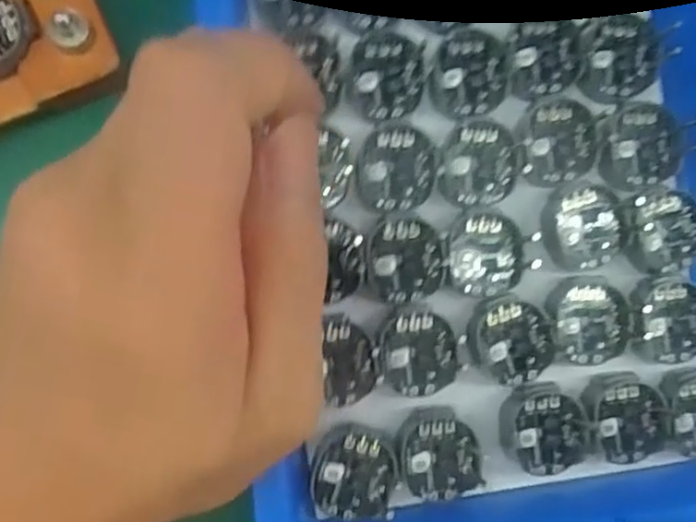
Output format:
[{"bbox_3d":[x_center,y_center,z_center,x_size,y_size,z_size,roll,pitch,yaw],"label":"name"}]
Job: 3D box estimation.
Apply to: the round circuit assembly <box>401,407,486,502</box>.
[{"bbox_3d":[0.029,0.059,0.217,0.024,0.004,0.027,-2,83,-5],"label":"round circuit assembly"}]

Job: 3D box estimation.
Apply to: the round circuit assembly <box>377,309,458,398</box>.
[{"bbox_3d":[0.022,0.028,0.218,0.024,0.004,0.026,1,83,-5],"label":"round circuit assembly"}]

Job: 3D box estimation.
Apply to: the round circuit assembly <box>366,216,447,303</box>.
[{"bbox_3d":[0.018,-0.001,0.220,0.024,0.004,0.026,1,83,-5],"label":"round circuit assembly"}]

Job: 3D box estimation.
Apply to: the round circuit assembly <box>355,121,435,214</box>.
[{"bbox_3d":[0.015,-0.029,0.221,0.024,0.004,0.028,6,83,-4],"label":"round circuit assembly"}]

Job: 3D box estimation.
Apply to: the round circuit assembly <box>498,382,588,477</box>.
[{"bbox_3d":[0.062,0.054,0.226,0.026,0.009,0.026,1,83,-5],"label":"round circuit assembly"}]

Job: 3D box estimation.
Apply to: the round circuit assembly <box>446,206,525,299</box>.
[{"bbox_3d":[0.043,-0.003,0.223,0.024,0.004,0.028,1,83,-5],"label":"round circuit assembly"}]

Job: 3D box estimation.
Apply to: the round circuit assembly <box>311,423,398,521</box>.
[{"bbox_3d":[0.002,0.064,0.212,0.025,0.004,0.028,11,82,-4],"label":"round circuit assembly"}]

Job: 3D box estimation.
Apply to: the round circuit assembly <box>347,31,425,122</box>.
[{"bbox_3d":[0.012,-0.059,0.224,0.023,0.004,0.028,7,83,-4],"label":"round circuit assembly"}]

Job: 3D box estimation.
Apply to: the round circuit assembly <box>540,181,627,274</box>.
[{"bbox_3d":[0.076,-0.011,0.231,0.024,0.009,0.028,-30,87,-8],"label":"round circuit assembly"}]

